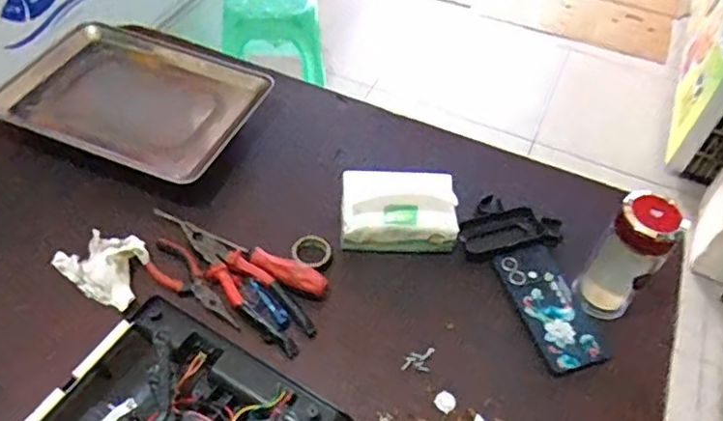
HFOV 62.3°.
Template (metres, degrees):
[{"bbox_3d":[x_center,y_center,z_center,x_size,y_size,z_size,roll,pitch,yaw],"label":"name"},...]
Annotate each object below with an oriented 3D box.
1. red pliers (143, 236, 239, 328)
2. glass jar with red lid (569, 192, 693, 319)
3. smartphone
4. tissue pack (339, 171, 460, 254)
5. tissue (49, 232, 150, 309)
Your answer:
[{"bbox_3d":[-0.197,0.087,0.698,0.151,0.013,0.048,36,56,22],"label":"red pliers"},{"bbox_3d":[0.297,0.052,0.670,0.062,0.155,0.065,3,50,-3],"label":"glass jar with red lid"},{"bbox_3d":[0.225,0.111,0.712,0.073,0.014,0.164,-12,53,-15],"label":"smartphone"},{"bbox_3d":[0.045,-0.004,0.751,0.143,0.068,0.093,3,50,-3],"label":"tissue pack"},{"bbox_3d":[-0.295,0.059,0.701,0.108,0.031,0.085,22,52,13],"label":"tissue"}]

